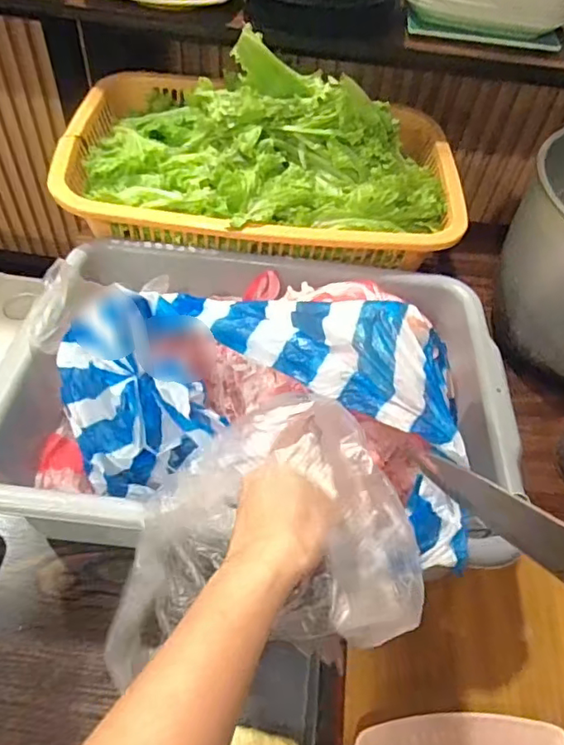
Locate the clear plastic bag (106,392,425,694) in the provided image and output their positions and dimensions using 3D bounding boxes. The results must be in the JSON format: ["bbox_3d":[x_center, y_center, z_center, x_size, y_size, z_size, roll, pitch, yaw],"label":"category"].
[{"bbox_3d":[-0.012,0.119,0.399,0.195,0.160,0.149,4,52,-2],"label":"clear plastic bag"}]

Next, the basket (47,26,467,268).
[{"bbox_3d":[-0.021,-0.308,0.740,0.525,0.160,0.325,7,52,0],"label":"basket"}]

